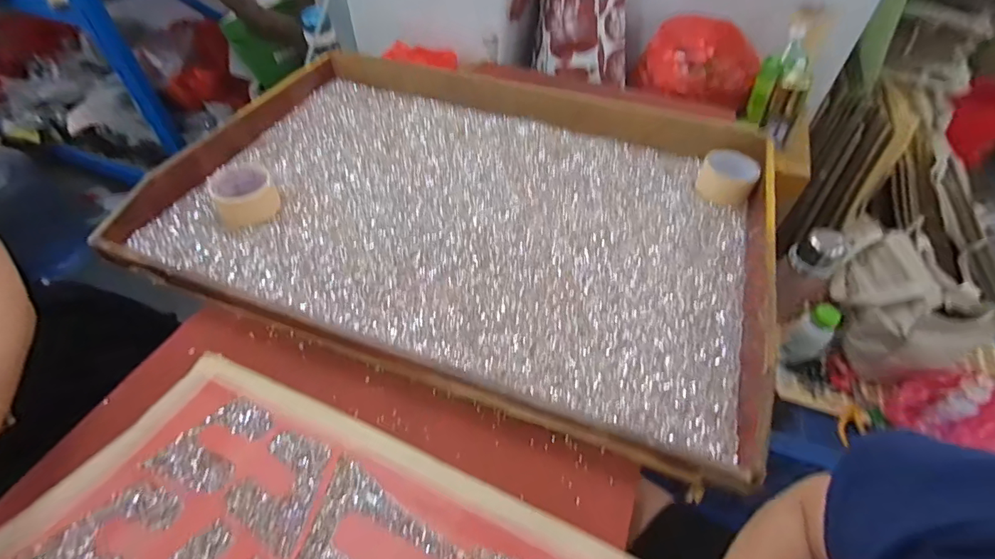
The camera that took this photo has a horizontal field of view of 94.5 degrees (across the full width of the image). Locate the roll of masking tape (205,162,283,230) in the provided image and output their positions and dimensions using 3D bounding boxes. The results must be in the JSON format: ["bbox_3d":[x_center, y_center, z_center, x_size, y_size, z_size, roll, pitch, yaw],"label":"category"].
[{"bbox_3d":[-0.399,-0.135,0.728,0.090,0.046,0.104,-25,54,-20],"label":"roll of masking tape"}]

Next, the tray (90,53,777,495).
[{"bbox_3d":[-0.059,-0.132,0.739,0.913,0.055,0.624,17,51,14],"label":"tray"}]

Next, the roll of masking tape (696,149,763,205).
[{"bbox_3d":[0.384,-0.174,0.765,0.085,0.047,0.093,22,53,18],"label":"roll of masking tape"}]

